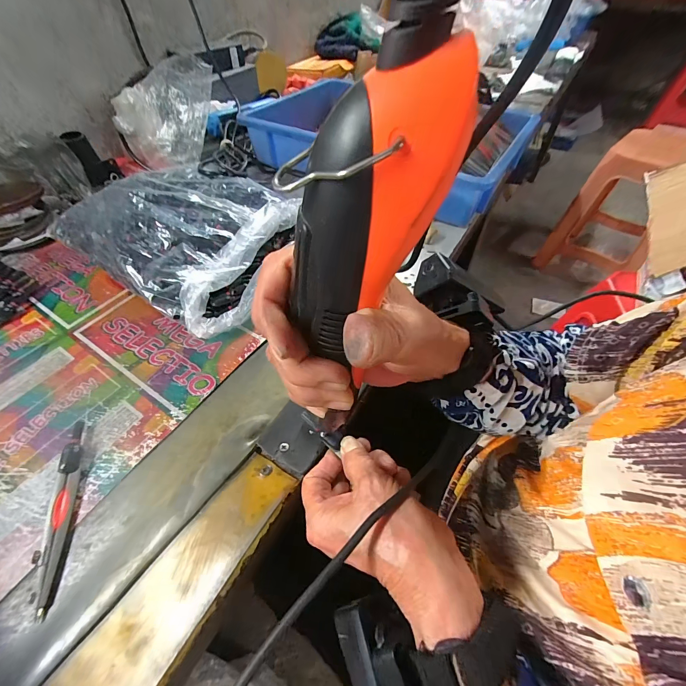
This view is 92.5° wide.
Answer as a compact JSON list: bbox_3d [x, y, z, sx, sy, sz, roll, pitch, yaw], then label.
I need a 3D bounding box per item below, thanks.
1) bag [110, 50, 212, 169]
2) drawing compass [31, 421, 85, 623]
[{"bbox_3d":[-0.279,-0.364,0.526,0.157,0.123,0.119,-22,54,-17],"label":"bag"},{"bbox_3d":[-0.206,0.119,0.239,0.012,0.012,0.129,-11,52,-9],"label":"drawing compass"}]

